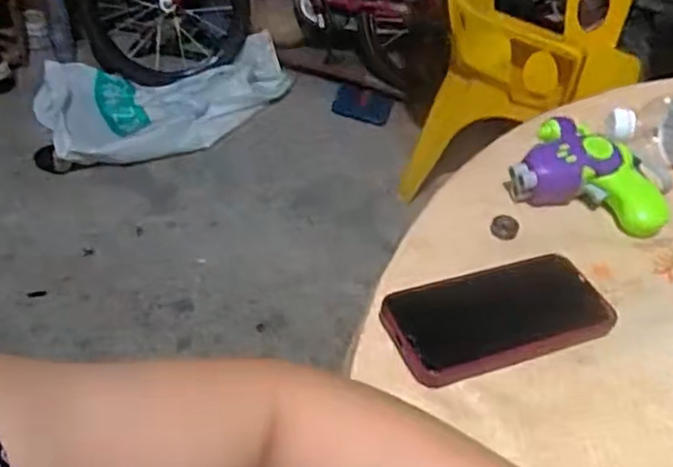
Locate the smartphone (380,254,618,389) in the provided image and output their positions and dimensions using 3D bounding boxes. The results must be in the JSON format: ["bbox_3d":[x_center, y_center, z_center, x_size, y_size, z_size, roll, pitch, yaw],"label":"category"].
[{"bbox_3d":[0.115,0.060,0.503,0.163,0.019,0.079,-13,45,-19],"label":"smartphone"}]

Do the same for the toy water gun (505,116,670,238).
[{"bbox_3d":[0.224,-0.053,0.603,0.129,0.047,0.085,20,44,15],"label":"toy water gun"}]

